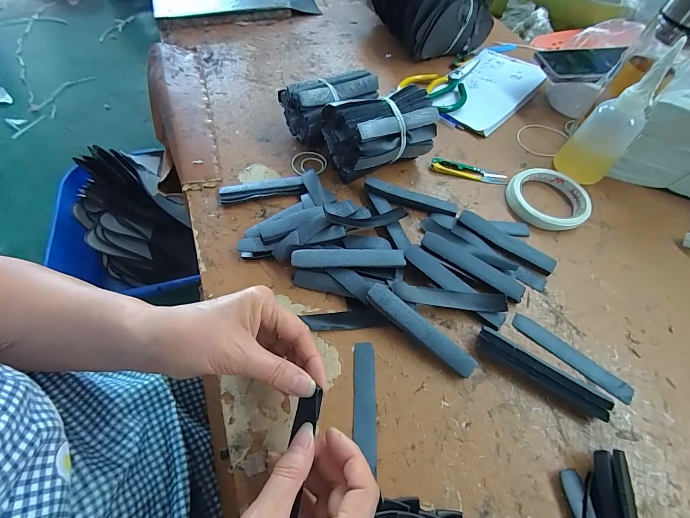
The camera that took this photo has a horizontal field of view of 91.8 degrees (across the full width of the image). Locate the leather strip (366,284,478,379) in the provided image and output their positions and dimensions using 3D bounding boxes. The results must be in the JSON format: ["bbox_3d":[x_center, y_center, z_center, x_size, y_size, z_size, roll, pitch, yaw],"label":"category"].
[{"bbox_3d":[0.070,0.066,0.314,0.115,0.007,0.021,40,79,11],"label":"leather strip"}]

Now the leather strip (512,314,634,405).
[{"bbox_3d":[0.219,0.094,0.325,0.114,0.004,0.021,36,62,18],"label":"leather strip"}]

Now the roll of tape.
[{"bbox_3d":[0.259,-0.077,0.427,0.096,0.019,0.092,1,57,-2],"label":"roll of tape"}]

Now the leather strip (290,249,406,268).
[{"bbox_3d":[0.004,-0.001,0.344,0.116,0.005,0.020,0,70,-6],"label":"leather strip"}]

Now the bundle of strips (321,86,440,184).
[{"bbox_3d":[0.046,-0.160,0.429,0.128,0.079,0.085,-22,61,-16],"label":"bundle of strips"}]

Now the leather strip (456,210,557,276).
[{"bbox_3d":[0.185,-0.021,0.383,0.113,0.017,0.027,33,61,17],"label":"leather strip"}]

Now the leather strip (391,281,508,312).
[{"bbox_3d":[0.105,0.039,0.335,0.113,0.004,0.020,8,64,-1],"label":"leather strip"}]

